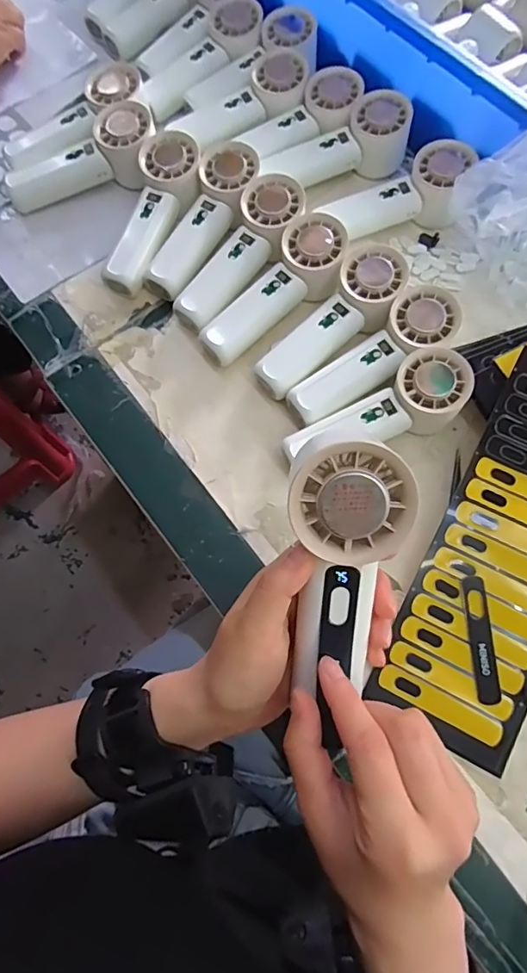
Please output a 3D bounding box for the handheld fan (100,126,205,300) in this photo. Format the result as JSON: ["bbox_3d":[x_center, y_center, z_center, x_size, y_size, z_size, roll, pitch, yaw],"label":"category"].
[{"bbox_3d":[-0.098,-0.253,0.478,0.056,0.051,0.156,15,71,7],"label":"handheld fan"}]

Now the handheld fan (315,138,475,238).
[{"bbox_3d":[0.123,-0.279,0.485,0.147,0.052,0.056,-12,70,-3],"label":"handheld fan"}]

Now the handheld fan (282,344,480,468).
[{"bbox_3d":[0.103,-0.064,0.409,0.120,0.050,0.057,-20,70,-6],"label":"handheld fan"}]

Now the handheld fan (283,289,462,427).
[{"bbox_3d":[0.092,-0.100,0.426,0.156,0.049,0.052,-37,73,-11],"label":"handheld fan"}]

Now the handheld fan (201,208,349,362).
[{"bbox_3d":[0.013,-0.169,0.445,0.063,0.035,0.157,43,89,15],"label":"handheld fan"}]

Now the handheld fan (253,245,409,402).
[{"bbox_3d":[0.062,-0.134,0.436,0.057,0.049,0.151,39,75,14],"label":"handheld fan"}]

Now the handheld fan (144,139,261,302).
[{"bbox_3d":[-0.053,-0.245,0.474,0.053,0.044,0.158,25,72,10],"label":"handheld fan"}]

